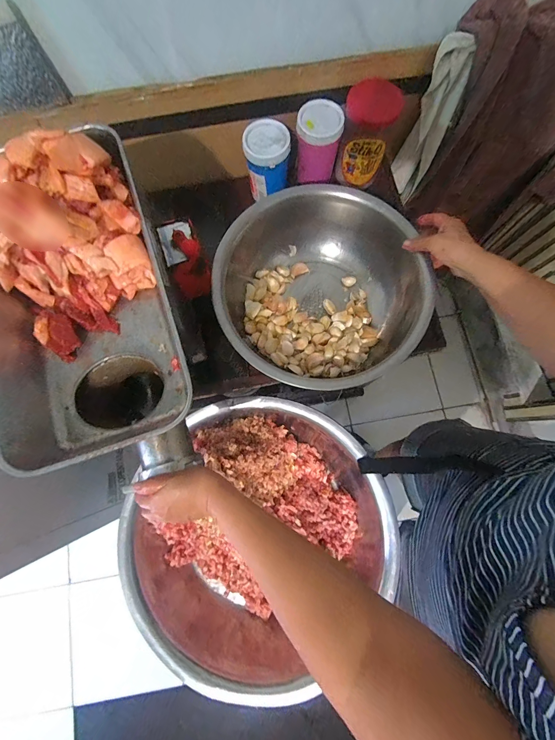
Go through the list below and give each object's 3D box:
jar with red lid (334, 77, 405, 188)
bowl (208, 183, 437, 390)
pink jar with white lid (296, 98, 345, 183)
[{"bbox_3d":[0.178,-0.472,0.631,0.095,0.161,0.088,0,78,1],"label":"jar with red lid"},{"bbox_3d":[0.074,-0.145,0.597,0.336,0.141,0.366,0,78,1],"label":"bowl"},{"bbox_3d":[0.081,-0.451,0.635,0.092,0.121,0.106,2,78,1],"label":"pink jar with white lid"}]

